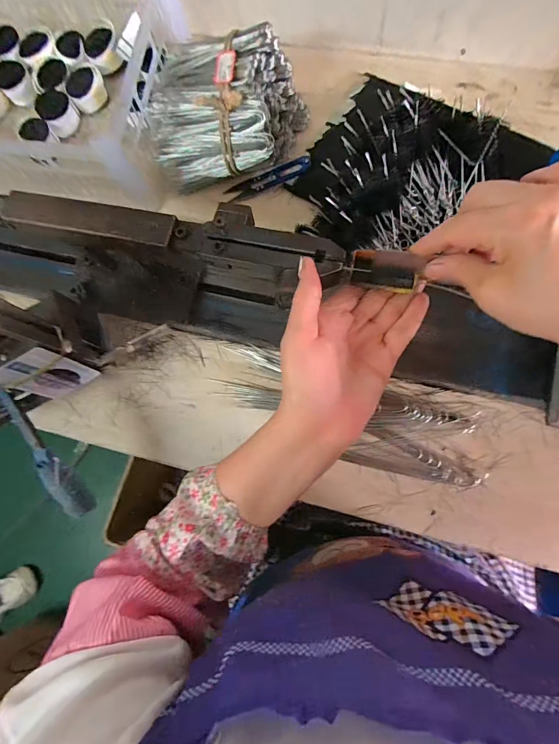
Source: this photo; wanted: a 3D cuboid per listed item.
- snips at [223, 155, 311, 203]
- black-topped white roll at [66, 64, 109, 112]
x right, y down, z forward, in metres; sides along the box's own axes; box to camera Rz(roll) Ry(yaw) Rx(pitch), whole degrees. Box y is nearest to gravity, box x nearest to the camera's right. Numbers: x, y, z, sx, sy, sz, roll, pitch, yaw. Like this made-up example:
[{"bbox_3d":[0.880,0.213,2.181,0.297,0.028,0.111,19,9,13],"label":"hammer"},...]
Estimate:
[{"bbox_3d":[-0.014,-0.251,0.480,0.112,0.010,0.026,-23,80,1],"label":"snips"},{"bbox_3d":[-0.267,-0.395,0.515,0.049,0.025,0.047,-1,81,5],"label":"black-topped white roll"}]

